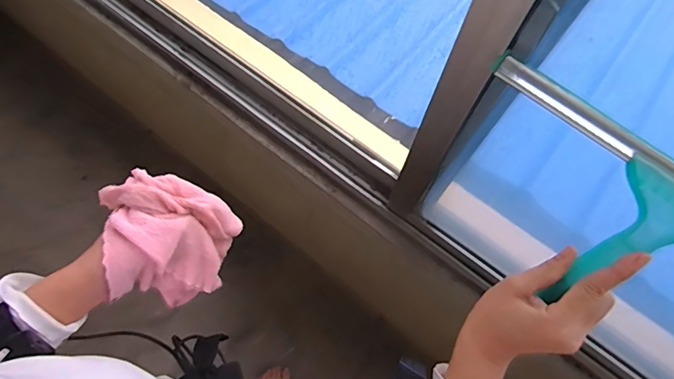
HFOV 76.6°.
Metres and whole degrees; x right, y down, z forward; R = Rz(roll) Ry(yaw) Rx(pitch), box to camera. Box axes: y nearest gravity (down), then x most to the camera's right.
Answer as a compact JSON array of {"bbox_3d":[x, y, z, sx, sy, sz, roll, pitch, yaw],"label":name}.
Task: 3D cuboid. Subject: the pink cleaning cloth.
[{"bbox_3d":[-0.187,0.054,0.470,0.134,0.079,0.126,4,69,-1],"label":"pink cleaning cloth"}]

